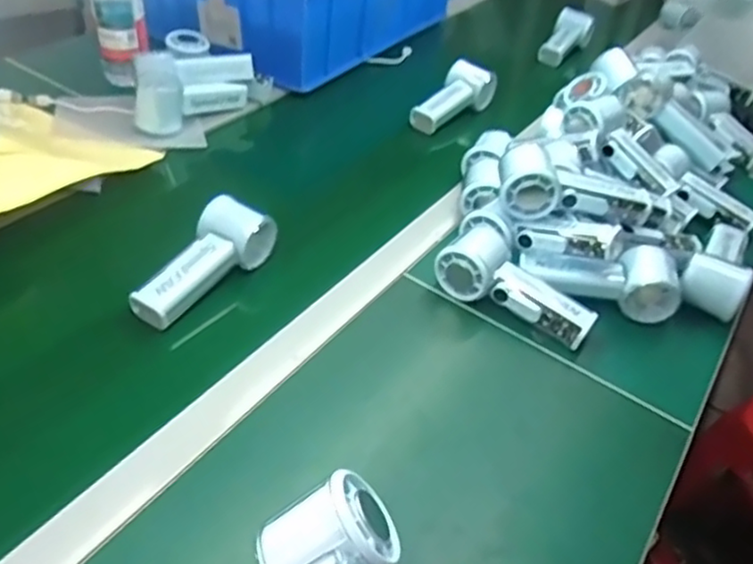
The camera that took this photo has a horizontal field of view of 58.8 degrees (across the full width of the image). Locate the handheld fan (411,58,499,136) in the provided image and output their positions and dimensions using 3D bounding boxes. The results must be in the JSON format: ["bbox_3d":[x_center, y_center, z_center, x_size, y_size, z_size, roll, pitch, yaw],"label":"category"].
[{"bbox_3d":[0.102,-0.256,0.925,0.127,0.054,0.060,-38,57,-23],"label":"handheld fan"}]

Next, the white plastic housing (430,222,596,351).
[{"bbox_3d":[0.132,0.004,0.631,0.148,0.056,0.047,33,45,8],"label":"white plastic housing"}]

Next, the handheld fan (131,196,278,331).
[{"bbox_3d":[-0.159,-0.020,0.612,0.060,0.041,0.144,22,43,16],"label":"handheld fan"}]

